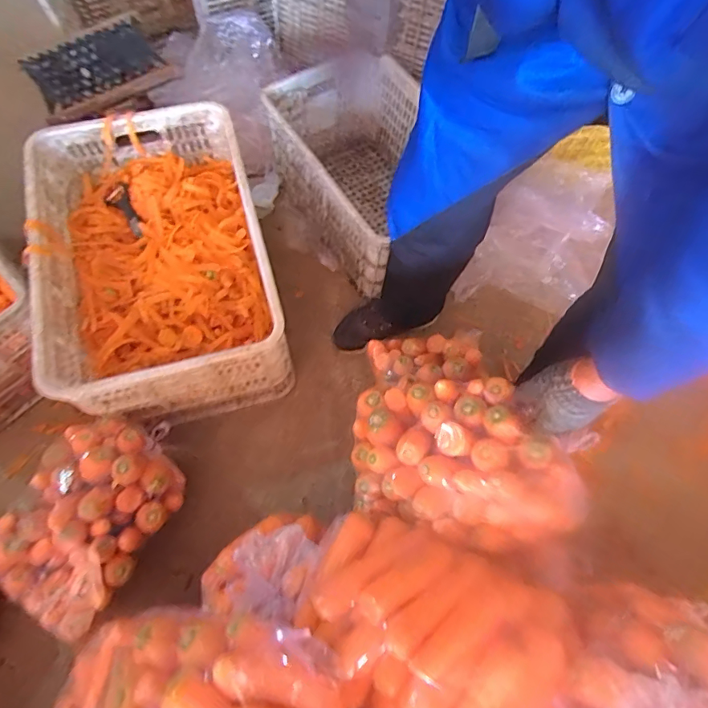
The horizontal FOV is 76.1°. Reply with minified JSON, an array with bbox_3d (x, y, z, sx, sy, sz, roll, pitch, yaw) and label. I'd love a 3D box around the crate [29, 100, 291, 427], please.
[{"bbox_3d":[-0.403,-0.192,1.002,0.423,0.295,0.621,-14,69,-8],"label":"crate"}]

